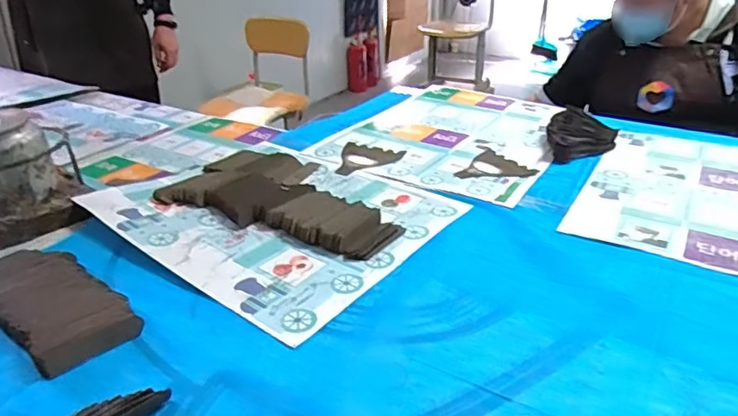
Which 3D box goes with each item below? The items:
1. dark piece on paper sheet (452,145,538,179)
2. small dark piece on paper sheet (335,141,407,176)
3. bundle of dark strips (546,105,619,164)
[{"bbox_3d":[0.225,-0.084,0.986,0.138,0.004,0.153,2,28,6],"label":"dark piece on paper sheet"},{"bbox_3d":[-0.009,-0.089,0.998,0.119,0.006,0.136,11,31,23],"label":"small dark piece on paper sheet"},{"bbox_3d":[0.390,-0.134,0.997,0.121,0.071,0.119,9,30,19],"label":"bundle of dark strips"}]

